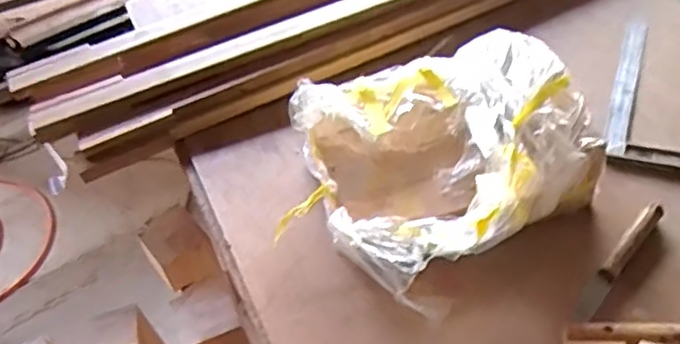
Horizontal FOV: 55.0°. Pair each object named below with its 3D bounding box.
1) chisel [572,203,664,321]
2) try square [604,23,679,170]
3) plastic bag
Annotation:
[{"bbox_3d":[0.315,0.101,0.739,0.022,0.023,0.182,30,61,32],"label":"chisel"},{"bbox_3d":[0.450,-0.109,0.921,0.126,0.021,0.286,8,51,19],"label":"try square"},{"bbox_3d":[0.114,-0.009,0.806,0.363,0.137,0.312,-18,48,-4],"label":"plastic bag"}]

